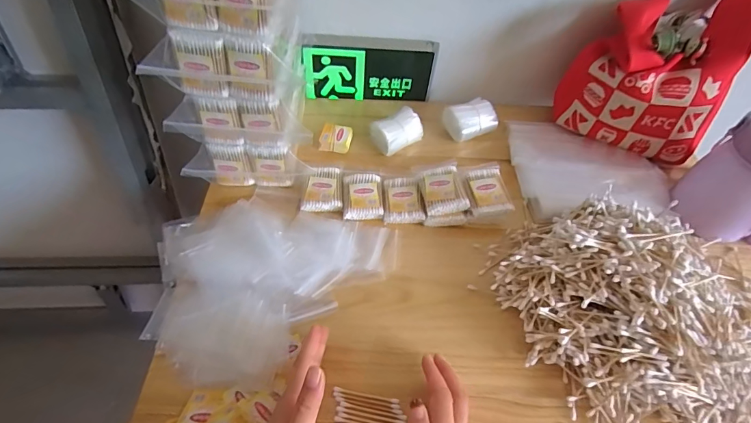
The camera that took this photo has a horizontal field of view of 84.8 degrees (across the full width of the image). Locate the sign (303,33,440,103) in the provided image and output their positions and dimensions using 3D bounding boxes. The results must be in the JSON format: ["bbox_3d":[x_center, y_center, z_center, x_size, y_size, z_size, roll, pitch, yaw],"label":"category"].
[{"bbox_3d":[-0.010,-0.240,0.699,0.214,0.113,0.024,0,52,-3],"label":"sign"}]

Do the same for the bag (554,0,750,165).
[{"bbox_3d":[0.429,-0.228,0.623,0.215,0.221,0.192,31,57,19],"label":"bag"}]

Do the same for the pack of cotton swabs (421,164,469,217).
[{"bbox_3d":[0.093,-0.031,0.582,0.057,0.021,0.082,-6,53,-8],"label":"pack of cotton swabs"}]

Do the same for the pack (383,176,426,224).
[{"bbox_3d":[0.038,-0.020,0.584,0.052,0.011,0.076,-1,53,-4],"label":"pack"}]

